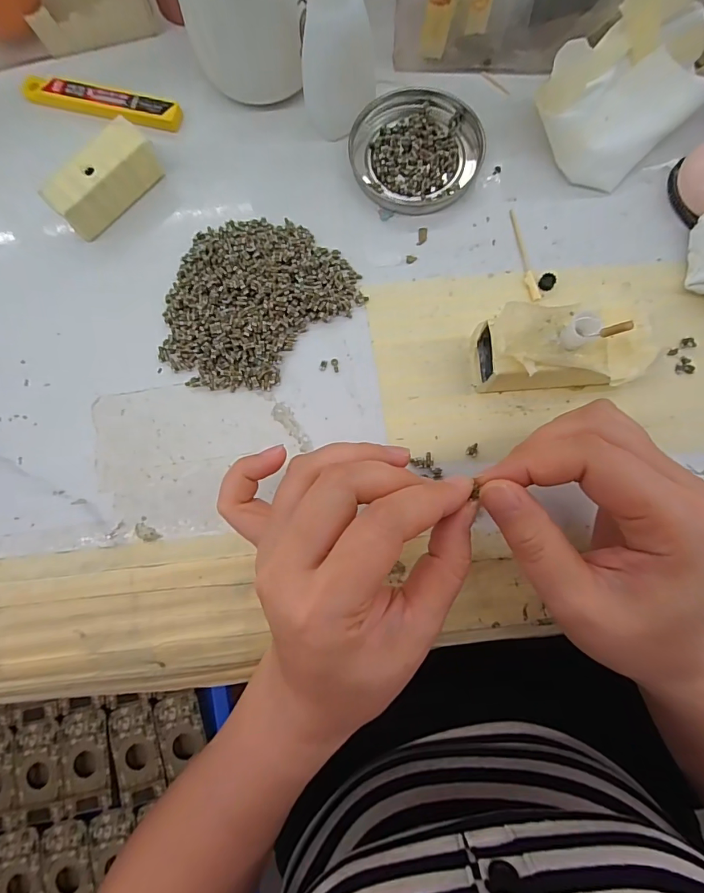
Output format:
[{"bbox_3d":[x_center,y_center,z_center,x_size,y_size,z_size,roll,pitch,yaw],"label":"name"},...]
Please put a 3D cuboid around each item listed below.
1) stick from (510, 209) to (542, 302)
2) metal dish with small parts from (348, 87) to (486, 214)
[{"bbox_3d":[0.100,-0.113,0.259,0.006,0.004,0.059,-11,81,0],"label":"stick"},{"bbox_3d":[0.040,-0.183,0.270,0.077,0.008,0.080,0,81,2],"label":"metal dish with small parts"}]

